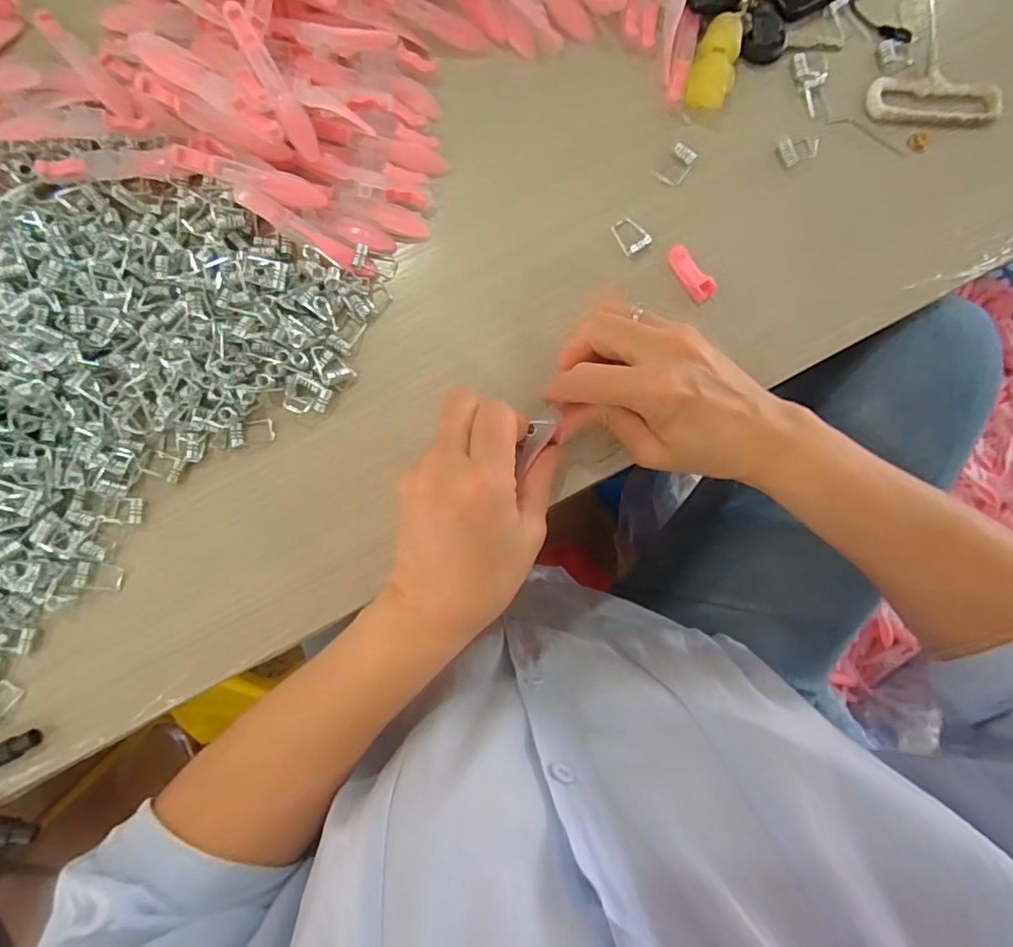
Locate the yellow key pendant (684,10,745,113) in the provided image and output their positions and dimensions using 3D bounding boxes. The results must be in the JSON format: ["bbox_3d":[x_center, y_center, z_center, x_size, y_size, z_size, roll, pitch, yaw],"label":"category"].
[{"bbox_3d":[0.123,-0.241,0.326,0.024,0.016,0.052,17,86,-3],"label":"yellow key pendant"}]

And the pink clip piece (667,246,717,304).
[{"bbox_3d":[0.106,-0.115,0.321,0.014,0.010,0.035,-44,91,-5],"label":"pink clip piece"}]

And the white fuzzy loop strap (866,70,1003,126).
[{"bbox_3d":[0.262,-0.230,0.340,0.084,0.006,0.030,0,87,-4],"label":"white fuzzy loop strap"}]

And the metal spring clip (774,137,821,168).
[{"bbox_3d":[0.176,-0.195,0.333,0.026,0.004,0.016,-22,89,-5],"label":"metal spring clip"}]

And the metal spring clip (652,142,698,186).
[{"bbox_3d":[0.101,-0.182,0.326,0.017,0.006,0.026,41,85,-1],"label":"metal spring clip"}]

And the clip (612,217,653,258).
[{"bbox_3d":[0.072,-0.139,0.322,0.017,0.004,0.021,-32,90,-5],"label":"clip"}]

